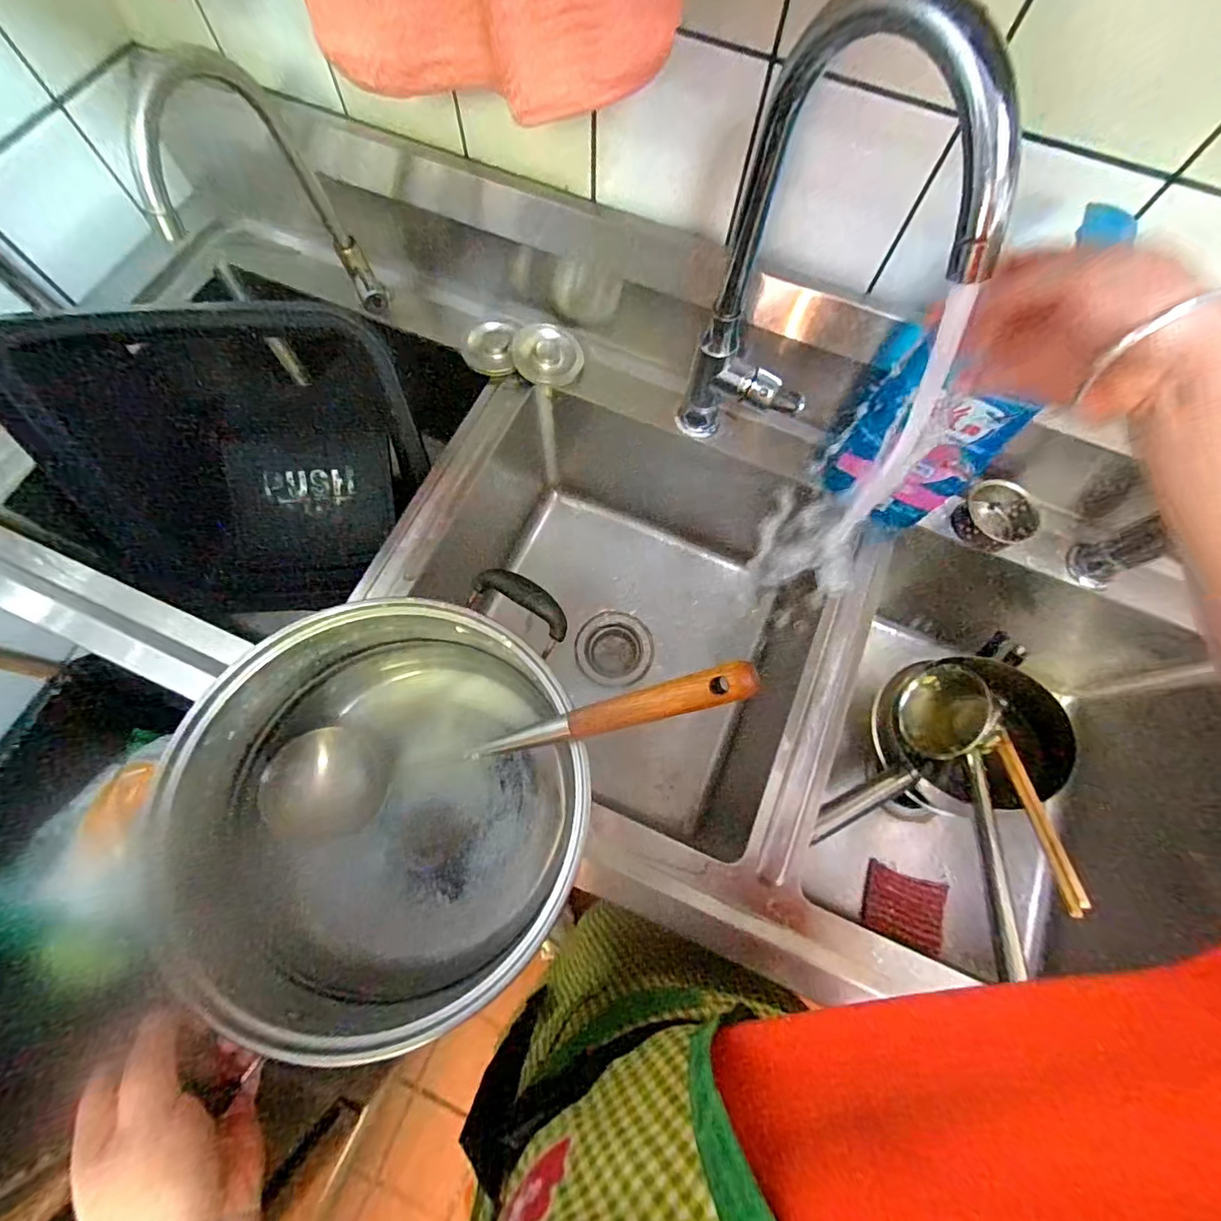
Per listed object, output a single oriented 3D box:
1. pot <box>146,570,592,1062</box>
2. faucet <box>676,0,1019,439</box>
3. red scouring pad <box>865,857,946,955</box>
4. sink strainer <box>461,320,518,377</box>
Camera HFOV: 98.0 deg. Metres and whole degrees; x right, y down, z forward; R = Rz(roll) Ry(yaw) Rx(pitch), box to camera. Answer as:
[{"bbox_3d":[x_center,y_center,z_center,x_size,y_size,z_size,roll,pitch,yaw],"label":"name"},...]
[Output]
[{"bbox_3d":[-0.156,0.136,0.409,0.271,0.140,0.255,-12,72,-6],"label":"pot"},{"bbox_3d":[0.154,-0.234,0.426,0.053,0.379,0.189,-34,76,-13],"label":"faucet"},{"bbox_3d":[0.378,0.379,0.682,0.101,0.020,0.077,21,72,4],"label":"red scouring pad"},{"bbox_3d":[-0.145,-0.311,0.634,0.062,0.025,0.061,-4,72,-4],"label":"sink strainer"}]

